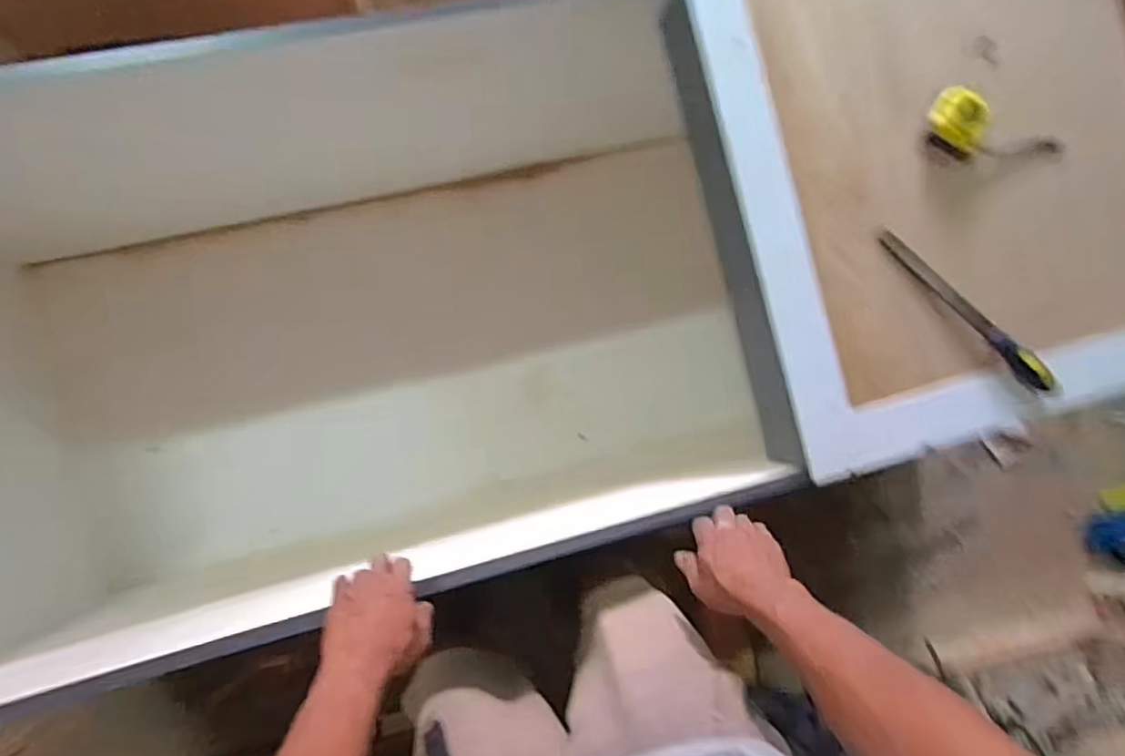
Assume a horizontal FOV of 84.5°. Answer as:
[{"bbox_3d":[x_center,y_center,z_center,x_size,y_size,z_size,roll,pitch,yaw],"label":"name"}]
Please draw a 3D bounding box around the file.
[{"bbox_3d":[0.505,-0.082,0.768,0.286,0.018,0.032,41,82,-6],"label":"file"}]

